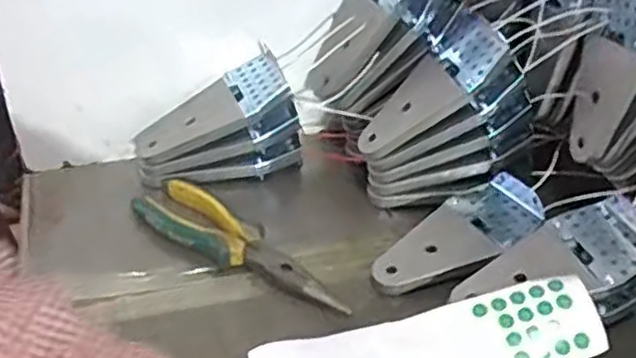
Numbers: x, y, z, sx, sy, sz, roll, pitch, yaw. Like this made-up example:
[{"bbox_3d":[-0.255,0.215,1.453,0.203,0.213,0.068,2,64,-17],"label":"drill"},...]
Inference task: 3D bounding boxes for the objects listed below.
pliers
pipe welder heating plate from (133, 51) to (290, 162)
[{"bbox_3d":[-0.059,0.051,0.516,0.187,0.018,0.049,27,43,29],"label":"pliers"},{"bbox_3d":[-0.095,-0.056,0.581,0.146,0.022,0.057,-26,37,10],"label":"pipe welder heating plate"}]

